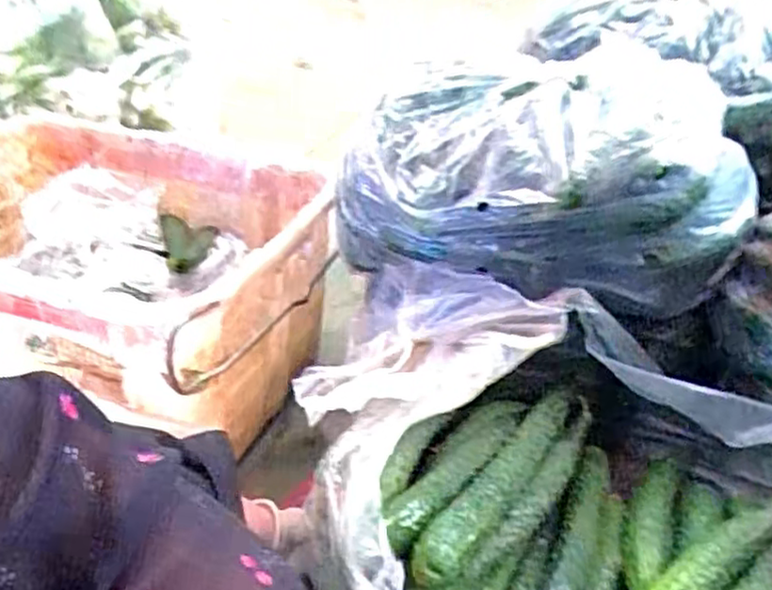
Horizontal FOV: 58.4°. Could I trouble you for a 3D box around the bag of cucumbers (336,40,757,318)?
[{"bbox_3d":[0.183,-0.153,0.839,0.459,0.218,0.324,-5,34,-12],"label":"bag of cucumbers"}]

